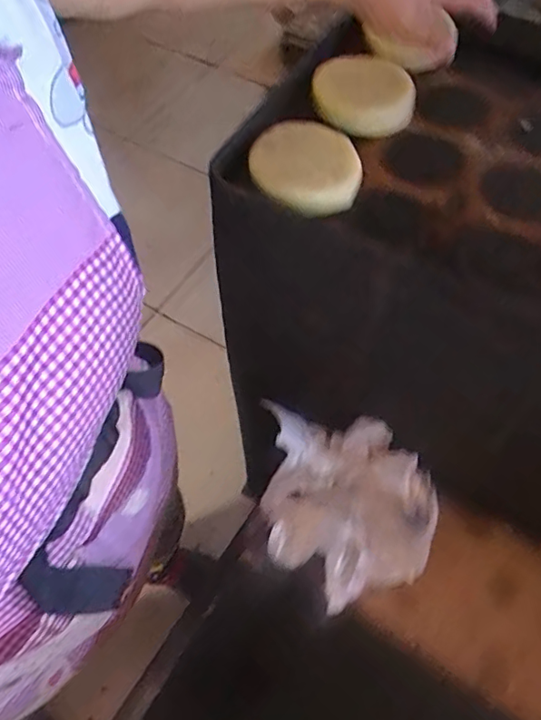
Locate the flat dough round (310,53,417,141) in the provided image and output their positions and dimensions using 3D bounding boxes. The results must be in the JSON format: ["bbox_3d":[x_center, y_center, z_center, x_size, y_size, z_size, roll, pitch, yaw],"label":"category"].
[{"bbox_3d":[0.088,-0.255,0.512,0.099,0.020,0.068,32,106,18],"label":"flat dough round"}]

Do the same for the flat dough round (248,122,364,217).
[{"bbox_3d":[0.032,-0.169,0.454,0.101,0.016,0.089,40,79,15],"label":"flat dough round"}]

